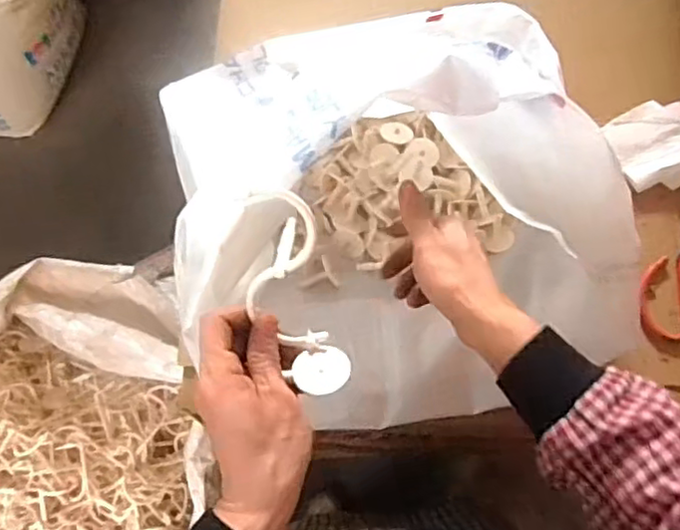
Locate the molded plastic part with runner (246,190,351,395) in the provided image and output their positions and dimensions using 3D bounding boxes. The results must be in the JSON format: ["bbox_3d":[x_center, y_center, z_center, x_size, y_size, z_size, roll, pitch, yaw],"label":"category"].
[{"bbox_3d":[-0.032,0.016,0.408,0.052,0.039,0.129,-13,105,-4],"label":"molded plastic part with runner"}]

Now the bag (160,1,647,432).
[{"bbox_3d":[0.054,-0.088,0.595,0.389,0.286,0.416,-14,73,-4],"label":"bag"}]

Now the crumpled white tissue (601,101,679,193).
[{"bbox_3d":[0.375,-0.143,0.769,0.100,0.032,0.104,-21,73,-6],"label":"crumpled white tissue"}]

